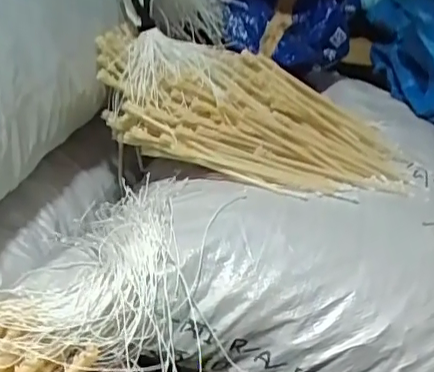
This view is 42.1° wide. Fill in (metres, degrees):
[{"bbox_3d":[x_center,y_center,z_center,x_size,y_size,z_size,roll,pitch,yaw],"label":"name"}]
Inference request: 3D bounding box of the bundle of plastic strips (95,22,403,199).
[{"bbox_3d":[0.048,-0.087,0.746,0.416,0.129,0.212,17,27,-8],"label":"bundle of plastic strips"}]

